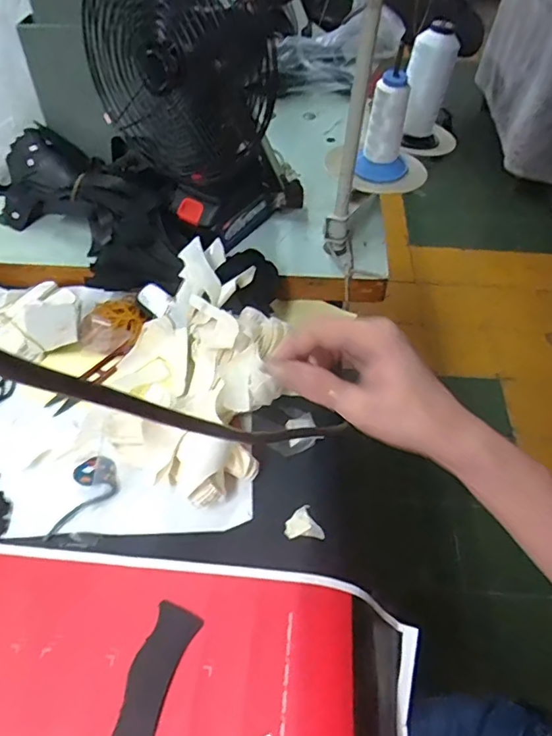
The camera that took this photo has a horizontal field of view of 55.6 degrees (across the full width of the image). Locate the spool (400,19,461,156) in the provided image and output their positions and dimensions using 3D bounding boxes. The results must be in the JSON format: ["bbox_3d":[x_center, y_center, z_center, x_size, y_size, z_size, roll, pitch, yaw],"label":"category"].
[{"bbox_3d":[0.216,-0.372,0.709,0.081,0.146,0.075,10,51,7],"label":"spool"}]

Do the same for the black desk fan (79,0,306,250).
[{"bbox_3d":[-0.074,-0.298,0.567,0.160,0.294,0.173,26,55,19],"label":"black desk fan"}]

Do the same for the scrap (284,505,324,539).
[{"bbox_3d":[0.022,0.134,0.443,0.029,0.007,0.030,-20,54,-17],"label":"scrap"}]

